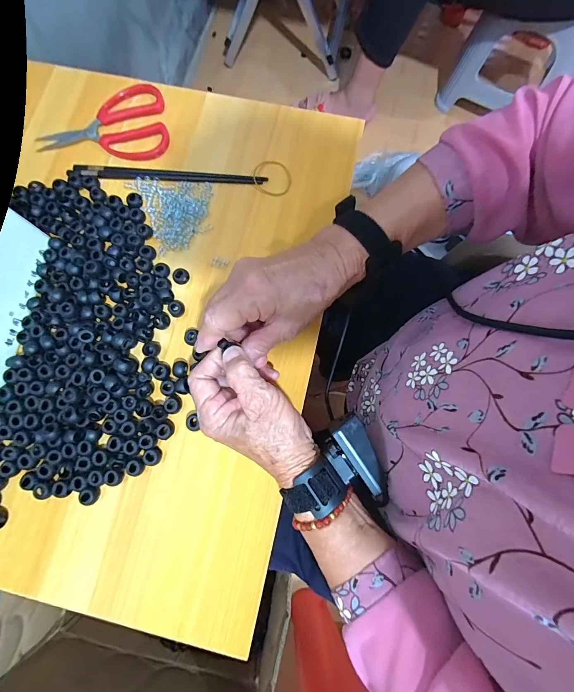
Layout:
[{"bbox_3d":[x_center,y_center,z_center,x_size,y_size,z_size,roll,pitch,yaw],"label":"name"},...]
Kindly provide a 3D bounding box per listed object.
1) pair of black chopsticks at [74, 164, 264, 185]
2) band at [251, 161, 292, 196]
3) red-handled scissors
[{"bbox_3d":[-0.141,-0.206,0.383,0.228,0.005,0.013,3,78,1],"label":"pair of black chopsticks"},{"bbox_3d":[-0.019,-0.204,0.387,0.051,0.006,0.044,22,81,3],"label":"band"},{"bbox_3d":[-0.230,-0.283,0.397,0.162,0.016,0.099,0,78,0],"label":"red-handled scissors"}]

